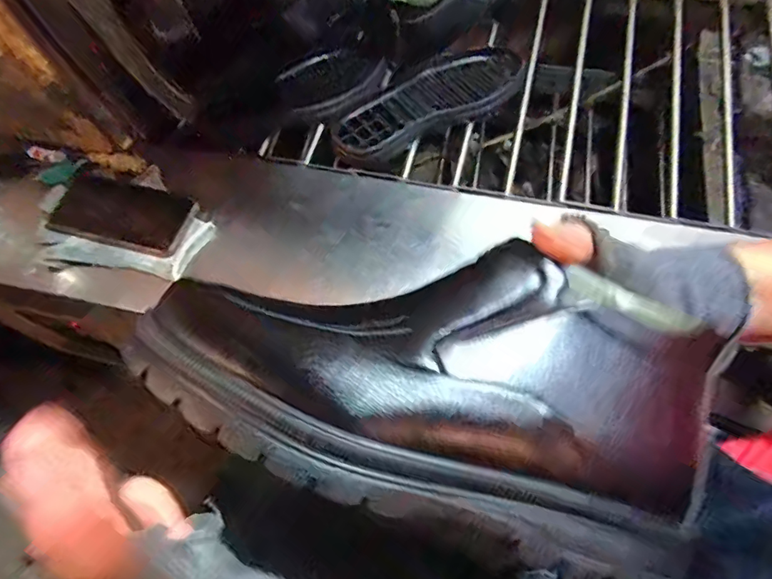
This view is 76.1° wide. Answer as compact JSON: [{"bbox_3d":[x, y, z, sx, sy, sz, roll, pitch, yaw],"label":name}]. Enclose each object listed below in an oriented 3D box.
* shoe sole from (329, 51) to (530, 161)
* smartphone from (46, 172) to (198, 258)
[{"bbox_3d":[0.068,-0.254,0.670,0.293,0.046,0.081,-31,69,-10],"label":"shoe sole"},{"bbox_3d":[-0.302,-0.088,0.567,0.156,0.007,0.077,14,68,8],"label":"smartphone"}]

